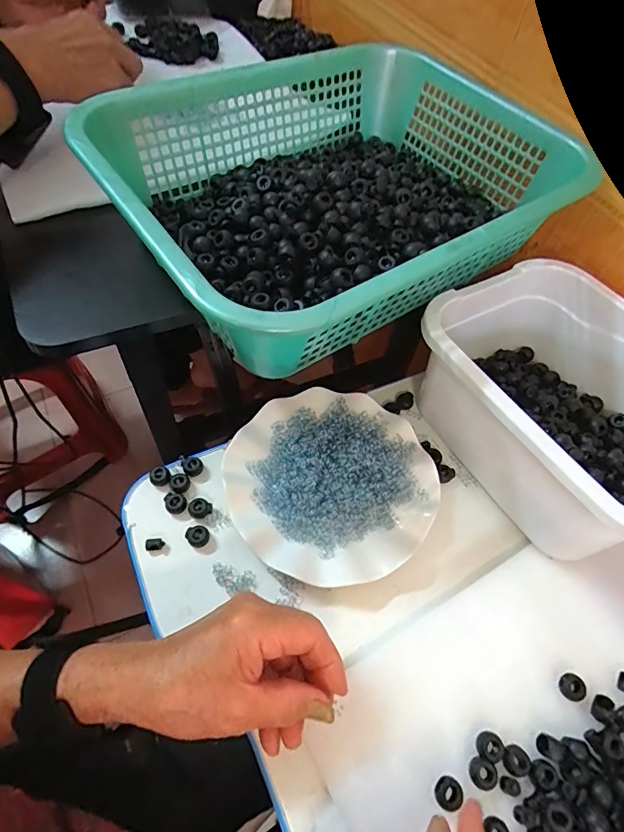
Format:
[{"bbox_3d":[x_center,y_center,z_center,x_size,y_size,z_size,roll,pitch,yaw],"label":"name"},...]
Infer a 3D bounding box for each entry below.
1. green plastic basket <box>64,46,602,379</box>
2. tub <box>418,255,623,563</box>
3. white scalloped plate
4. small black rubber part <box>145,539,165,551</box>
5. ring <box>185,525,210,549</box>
[{"bbox_3d":[0.027,-0.208,0.397,0.381,0.111,0.293,-31,66,-22],"label":"green plastic basket"},{"bbox_3d":[0.223,-0.011,0.399,0.195,0.117,0.245,-26,64,-15],"label":"tub"},{"bbox_3d":[0.018,0.054,0.401,0.177,0.025,0.176,3,58,-4],"label":"white scalloped plate"},{"bbox_3d":[-0.131,0.107,0.372,0.016,0.006,0.010,-1,58,-6],"label":"small black rubber part"},{"bbox_3d":[-0.096,0.101,0.376,0.017,0.009,0.017,3,58,-4],"label":"ring"}]

